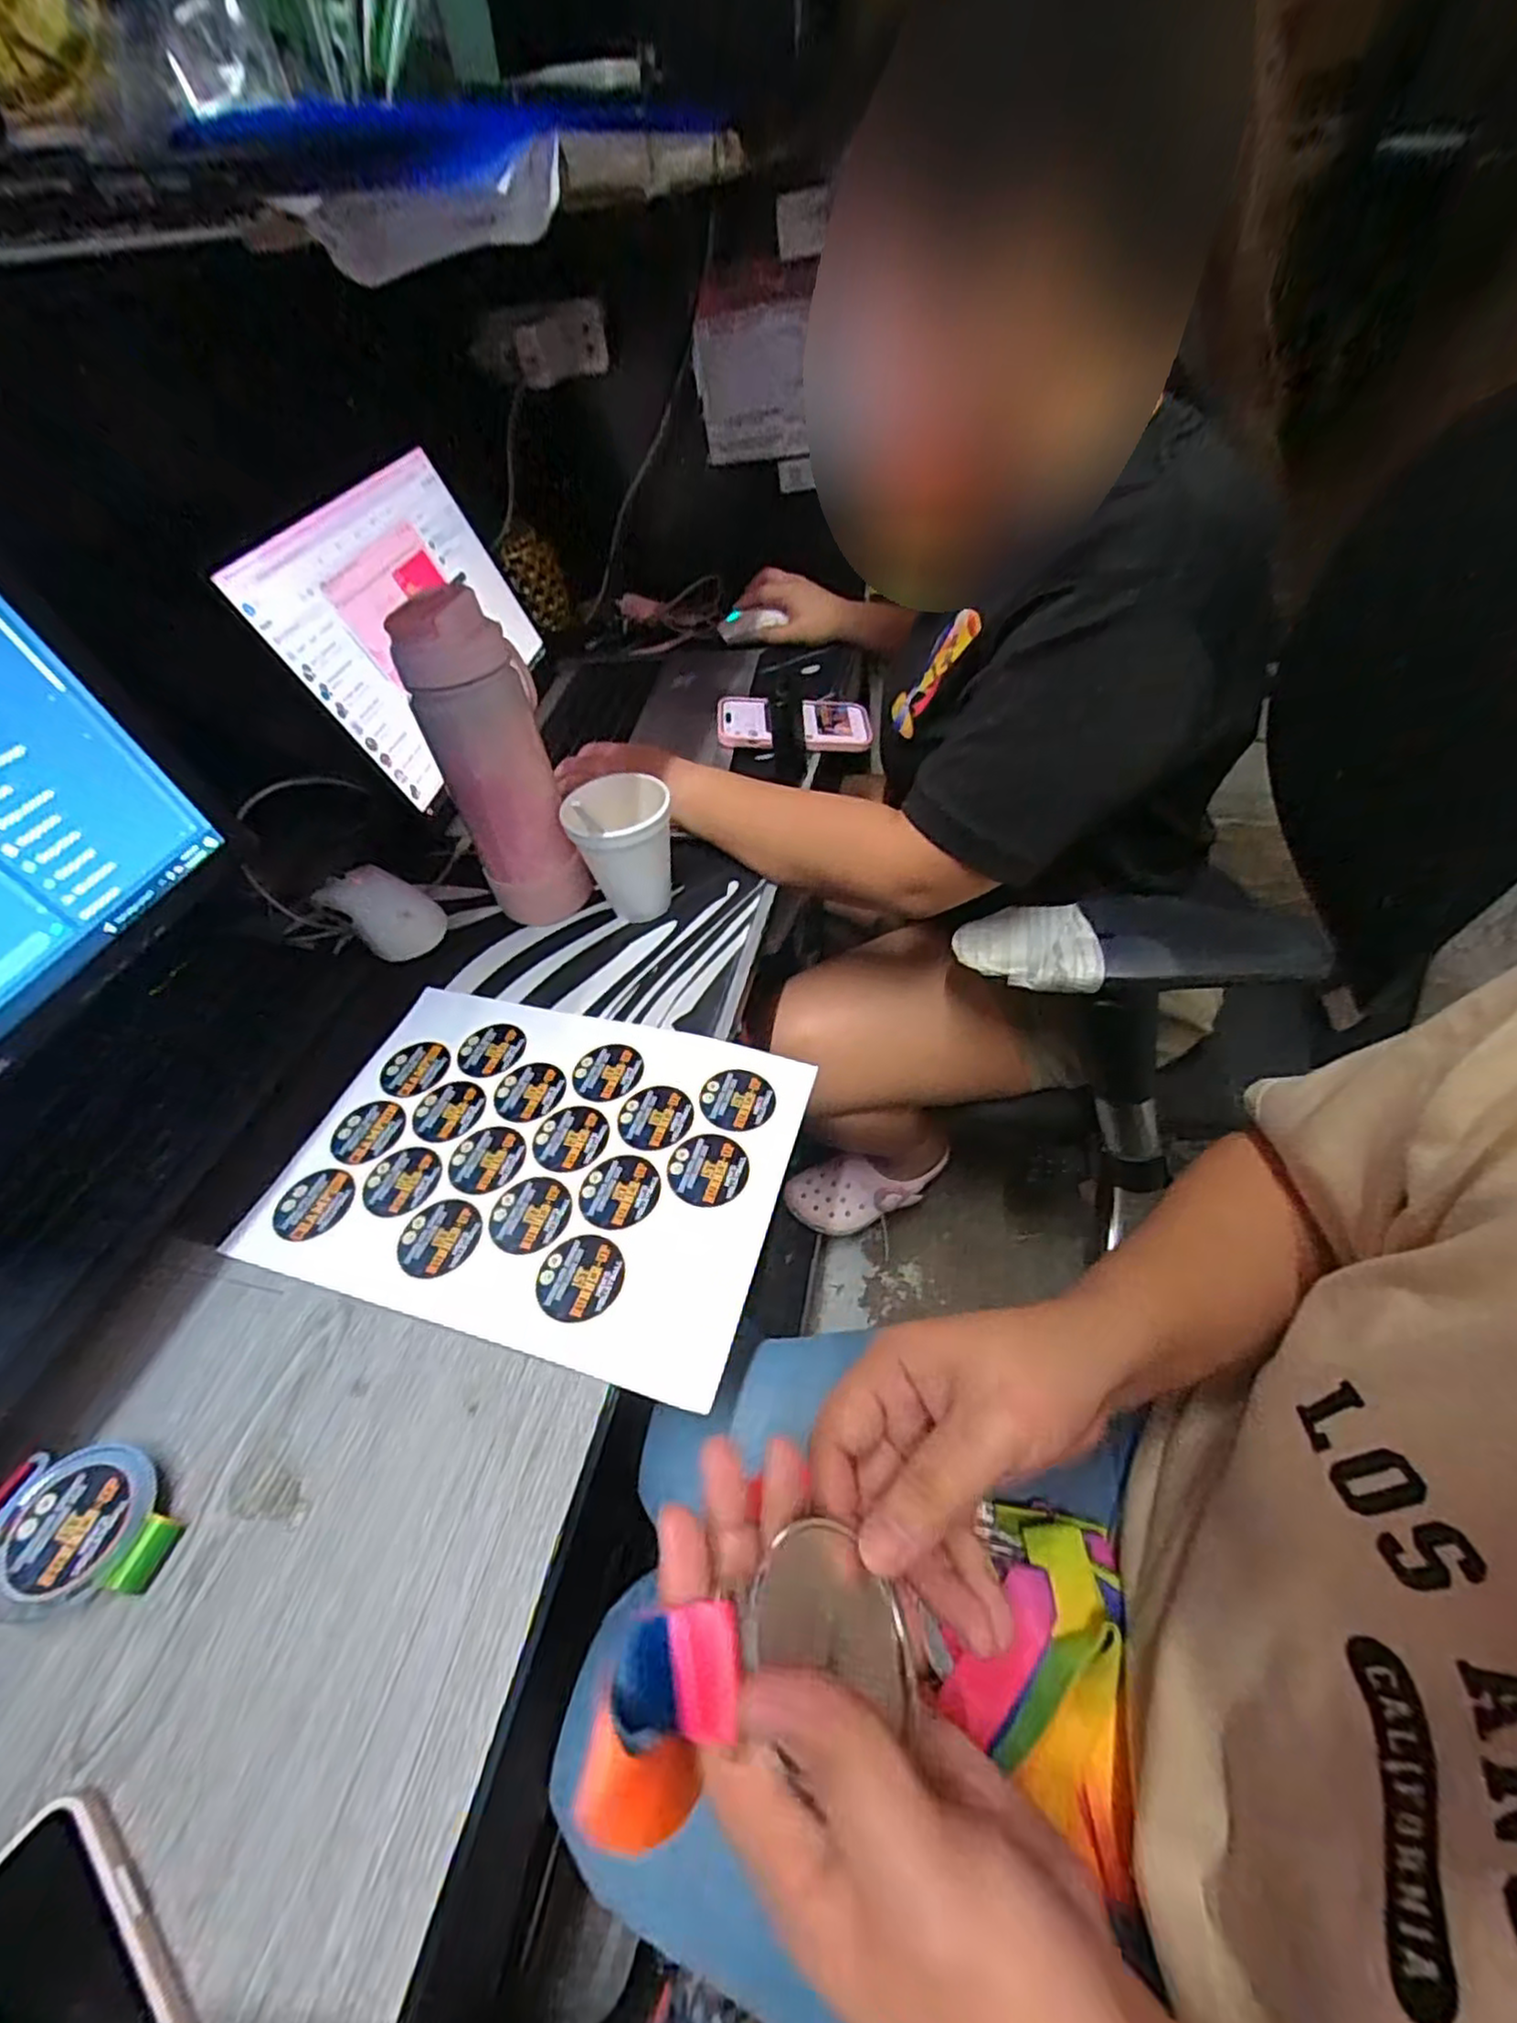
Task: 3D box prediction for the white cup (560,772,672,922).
[{"bbox_3d":[-0.096,-0.119,0.546,0.070,0.103,0.078,-5,47,3],"label":"white cup"}]

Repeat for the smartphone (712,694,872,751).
[{"bbox_3d":[0.036,-0.285,0.719,0.150,0.011,0.069,-1,57,-8],"label":"smartphone"}]

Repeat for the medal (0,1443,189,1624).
[{"bbox_3d":[-0.301,0.229,0.324,0.082,0.022,0.060,6,49,12],"label":"medal"}]

